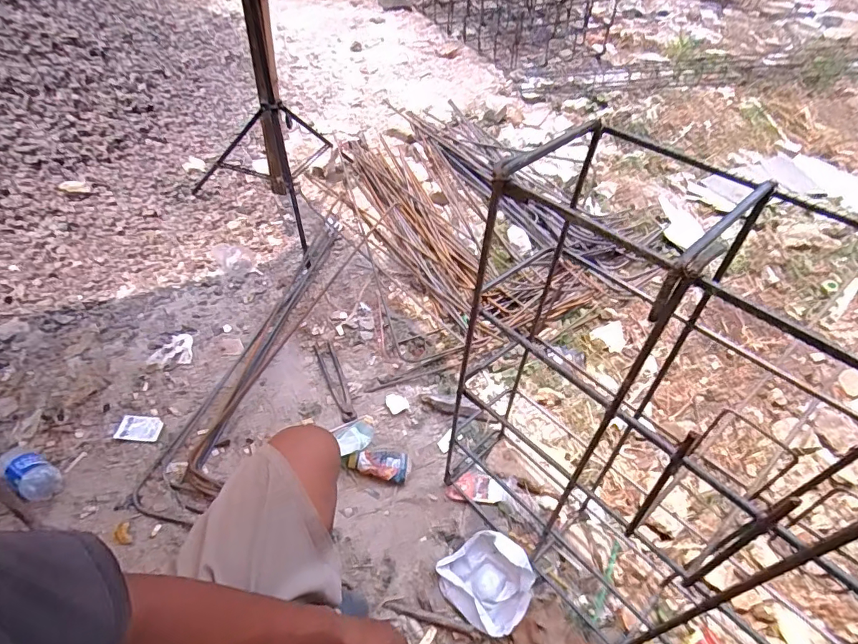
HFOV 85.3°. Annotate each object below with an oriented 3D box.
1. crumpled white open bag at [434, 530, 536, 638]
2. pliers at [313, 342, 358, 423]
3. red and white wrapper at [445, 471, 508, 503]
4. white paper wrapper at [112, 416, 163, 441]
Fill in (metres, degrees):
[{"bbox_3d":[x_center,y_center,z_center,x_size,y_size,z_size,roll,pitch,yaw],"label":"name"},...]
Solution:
[{"bbox_3d":[0.115,0.482,0.885,0.167,0.052,0.155,38,53,25],"label":"crumpled white open bag"},{"bbox_3d":[-0.240,0.153,1.189,0.043,0.014,0.249,-14,51,-20],"label":"pliers"},{"bbox_3d":[0.105,0.365,1.027,0.126,0.023,0.061,6,50,4],"label":"red and white wrapper"},{"bbox_3d":[-0.649,0.236,1.044,0.091,0.007,0.061,3,47,-5],"label":"white paper wrapper"}]

